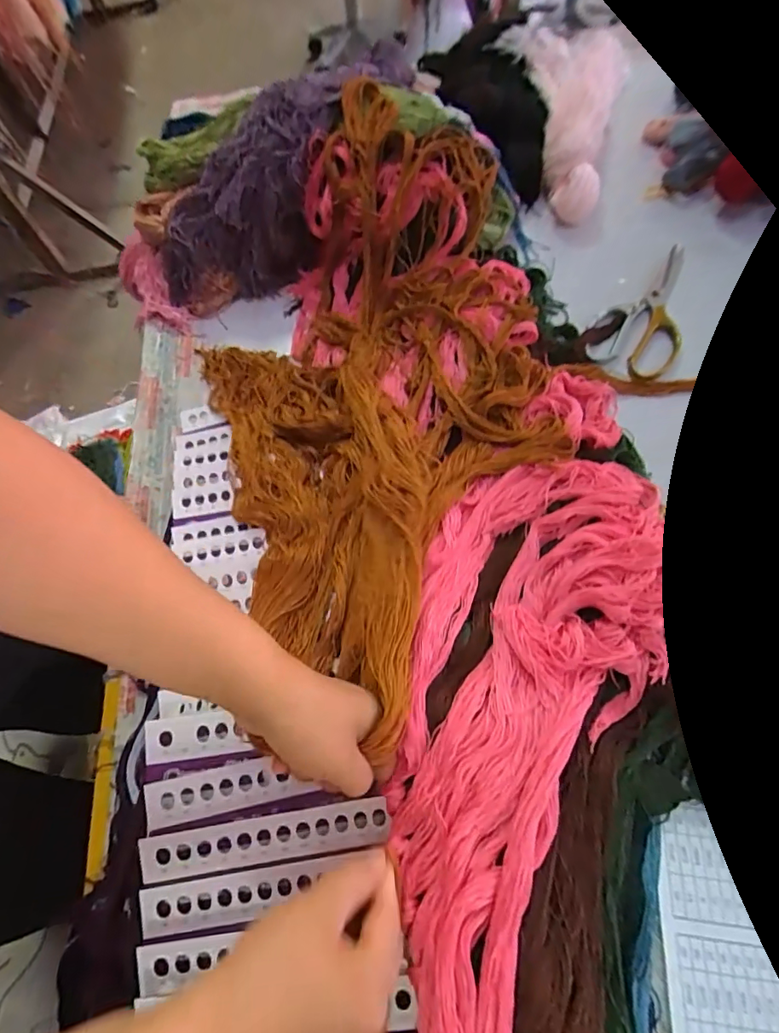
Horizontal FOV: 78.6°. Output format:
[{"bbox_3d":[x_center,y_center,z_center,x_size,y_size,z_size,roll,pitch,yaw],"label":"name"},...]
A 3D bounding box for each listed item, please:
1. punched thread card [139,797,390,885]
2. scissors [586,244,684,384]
[{"bbox_3d":[-0.085,0.227,0.336,0.169,0.006,0.030,-6,83,-6],"label":"punched thread card"},{"bbox_3d":[0.316,-0.250,0.575,0.101,0.023,0.216,30,73,16],"label":"scissors"}]

